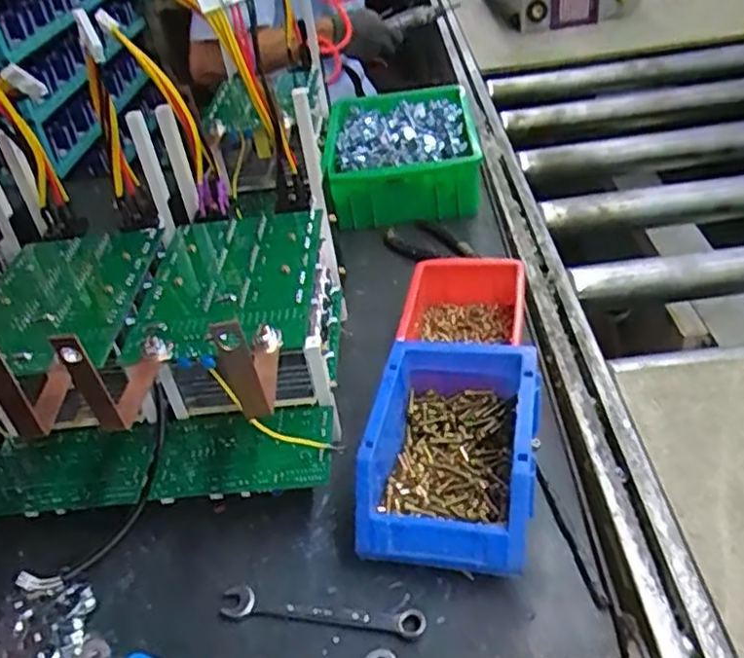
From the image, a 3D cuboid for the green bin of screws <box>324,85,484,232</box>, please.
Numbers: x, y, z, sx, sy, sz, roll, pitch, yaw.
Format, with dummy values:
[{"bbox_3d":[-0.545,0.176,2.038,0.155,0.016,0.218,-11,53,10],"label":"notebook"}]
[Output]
[{"bbox_3d":[0.037,-0.209,0.874,0.176,0.083,0.246,-6,37,4],"label":"green bin of screws"}]

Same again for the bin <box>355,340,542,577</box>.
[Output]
[{"bbox_3d":[0.057,0.086,0.484,0.106,0.080,0.151,3,39,15],"label":"bin"}]

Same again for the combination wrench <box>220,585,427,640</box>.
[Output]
[{"bbox_3d":[-0.032,0.175,0.439,0.130,0.008,0.017,2,39,14],"label":"combination wrench"}]

